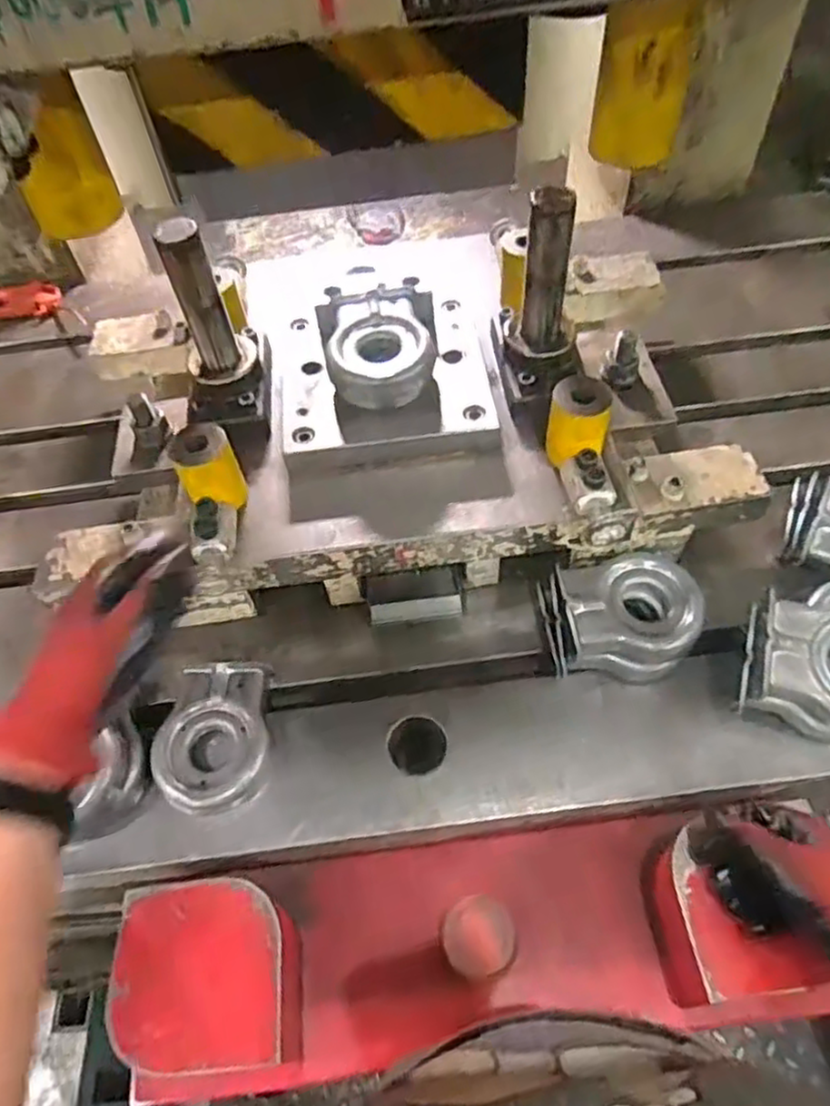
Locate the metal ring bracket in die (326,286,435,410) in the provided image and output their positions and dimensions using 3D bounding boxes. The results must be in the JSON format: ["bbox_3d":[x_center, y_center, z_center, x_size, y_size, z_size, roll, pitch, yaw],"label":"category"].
[{"bbox_3d":[-0.036,-0.194,0.668,0.097,0.051,0.123,-15,56,-6],"label":"metal ring bracket in die"}]

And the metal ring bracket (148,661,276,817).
[{"bbox_3d":[-0.176,0.160,0.606,0.098,0.036,0.122,-7,55,0],"label":"metal ring bracket"}]

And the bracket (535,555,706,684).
[{"bbox_3d":[0.183,0.063,0.618,0.134,0.084,0.089,-2,56,4],"label":"bracket"}]

